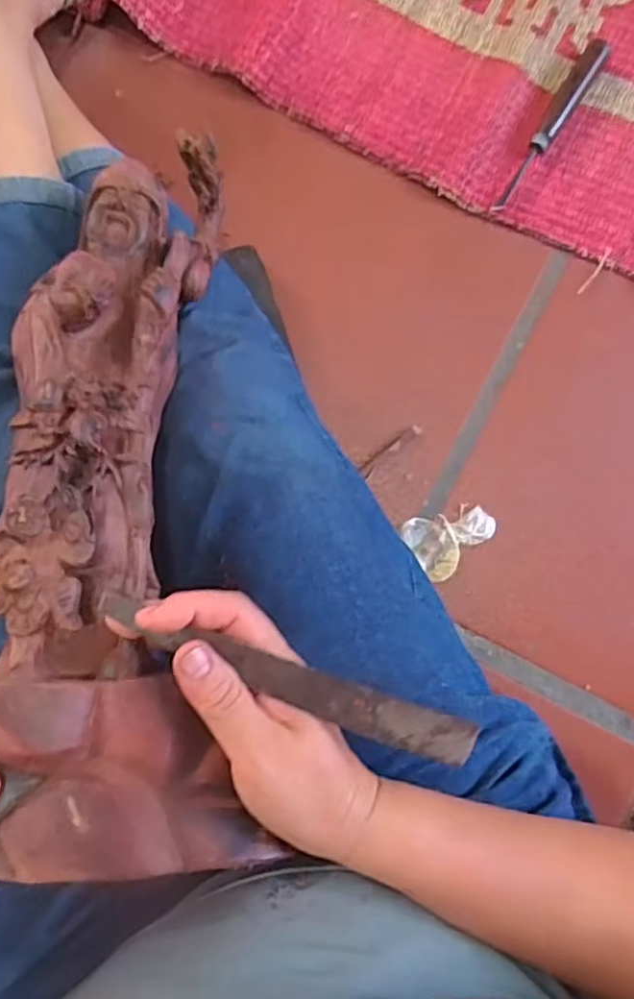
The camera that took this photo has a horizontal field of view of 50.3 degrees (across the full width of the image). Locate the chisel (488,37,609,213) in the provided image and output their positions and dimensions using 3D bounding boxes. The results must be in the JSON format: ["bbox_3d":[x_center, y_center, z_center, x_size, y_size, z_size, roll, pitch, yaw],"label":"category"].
[{"bbox_3d":[0.204,-0.324,0.587,0.022,0.019,0.166,31,86,1],"label":"chisel"}]

